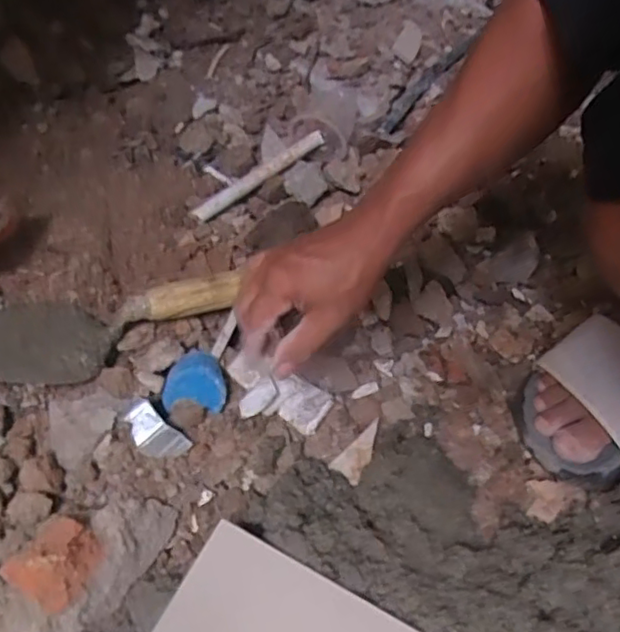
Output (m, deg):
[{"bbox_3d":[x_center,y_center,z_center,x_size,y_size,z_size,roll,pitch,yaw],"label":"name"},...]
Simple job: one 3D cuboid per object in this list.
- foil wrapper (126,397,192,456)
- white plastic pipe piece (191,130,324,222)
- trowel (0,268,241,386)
[{"bbox_3d":[-0.128,0.097,0.504,0.051,0.026,0.031,34,60,16],"label":"foil wrapper"},{"bbox_3d":[-0.055,-0.160,0.688,0.015,0.015,0.181,41,63,20],"label":"white plastic pipe piece"},{"bbox_3d":[-0.190,-0.001,0.525,0.283,0.053,0.088,-16,60,-15],"label":"trowel"}]

